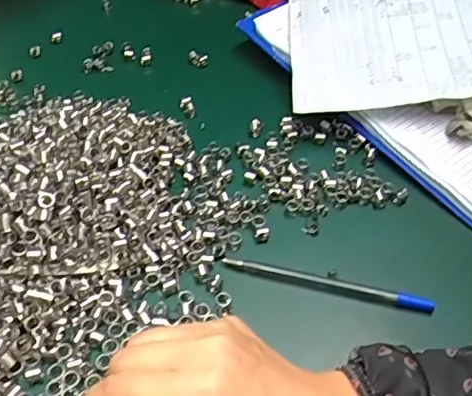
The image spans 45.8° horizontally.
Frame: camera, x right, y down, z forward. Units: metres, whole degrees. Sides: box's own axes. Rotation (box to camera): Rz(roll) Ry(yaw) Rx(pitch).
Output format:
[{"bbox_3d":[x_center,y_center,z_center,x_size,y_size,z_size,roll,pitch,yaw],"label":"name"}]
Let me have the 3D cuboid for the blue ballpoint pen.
[{"bbox_3d":[0.062,0.058,0.380,0.138,0.014,0.011,13,49,10],"label":"blue ballpoint pen"}]

